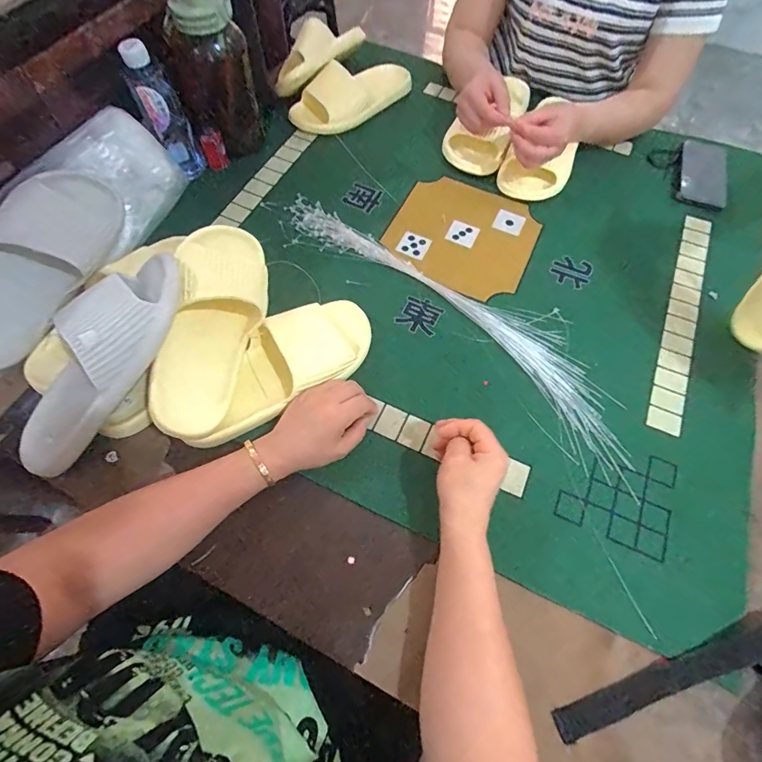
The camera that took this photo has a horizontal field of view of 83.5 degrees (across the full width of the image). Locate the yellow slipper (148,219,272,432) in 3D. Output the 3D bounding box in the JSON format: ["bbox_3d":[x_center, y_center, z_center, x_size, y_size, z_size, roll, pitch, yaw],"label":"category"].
[{"bbox_3d":[-0.188,-0.064,0.487,0.100,0.078,0.259,10,77,2],"label":"yellow slipper"}]

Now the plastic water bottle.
[{"bbox_3d":[-0.320,-0.389,0.642,0.063,0.190,0.070,-22,67,-13],"label":"plastic water bottle"}]

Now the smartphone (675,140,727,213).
[{"bbox_3d":[0.543,-0.351,0.723,0.072,0.013,0.160,19,64,6],"label":"smartphone"}]

